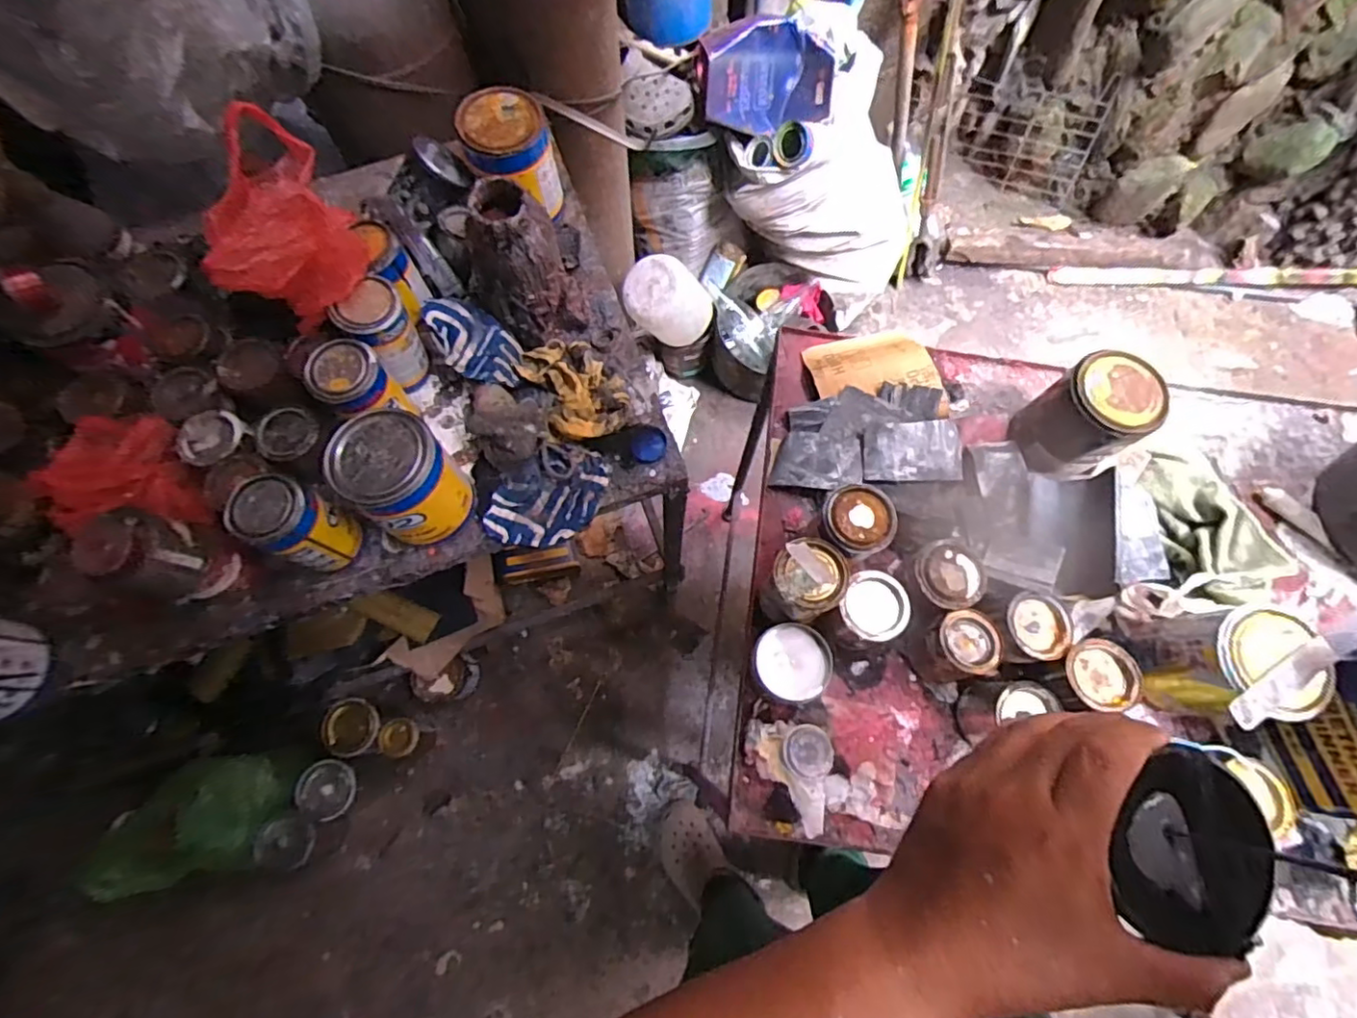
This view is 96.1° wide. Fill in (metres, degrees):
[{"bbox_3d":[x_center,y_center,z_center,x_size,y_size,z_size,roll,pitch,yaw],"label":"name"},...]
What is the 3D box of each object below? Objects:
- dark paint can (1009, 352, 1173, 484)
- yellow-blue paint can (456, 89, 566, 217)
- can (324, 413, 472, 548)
[{"bbox_3d":[0.469,-0.106,0.704,0.110,0.107,0.109,-33,74,-9],"label":"dark paint can"},{"bbox_3d":[-0.209,-0.441,0.776,0.103,0.117,0.103,0,72,1],"label":"yellow-blue paint can"},{"bbox_3d":[-0.289,-0.030,0.650,0.107,0.123,0.107,-38,75,-10],"label":"can"}]

